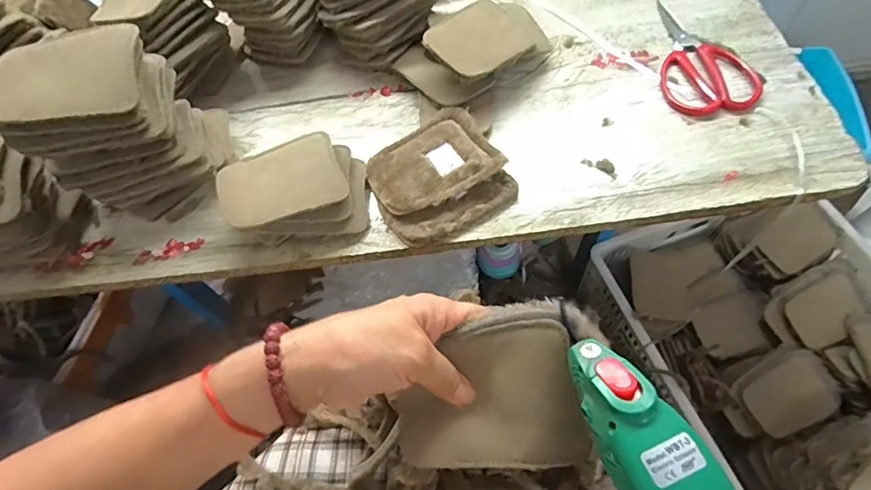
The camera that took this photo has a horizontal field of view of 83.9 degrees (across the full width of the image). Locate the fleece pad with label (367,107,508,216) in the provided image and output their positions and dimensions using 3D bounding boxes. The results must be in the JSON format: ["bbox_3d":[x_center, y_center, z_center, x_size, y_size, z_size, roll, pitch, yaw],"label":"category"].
[{"bbox_3d":[-0.006,-0.084,0.487,0.122,0.009,0.099,-30,58,-10],"label":"fleece pad with label"}]

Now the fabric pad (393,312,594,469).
[{"bbox_3d":[0.029,0.090,0.290,0.109,0.019,0.088,-11,87,15],"label":"fabric pad"}]

